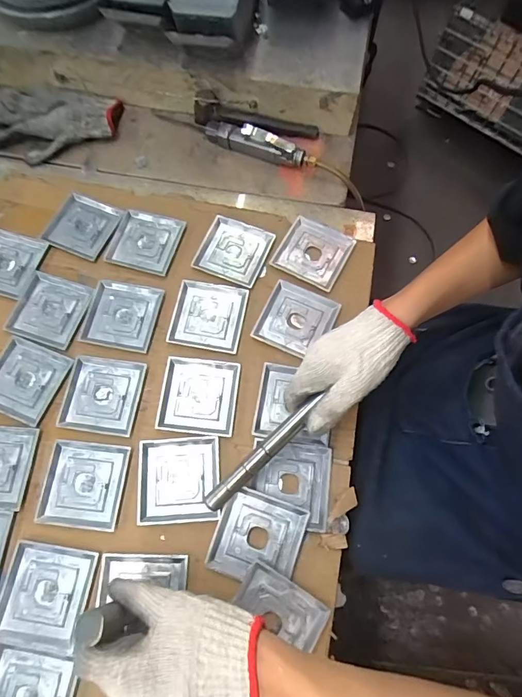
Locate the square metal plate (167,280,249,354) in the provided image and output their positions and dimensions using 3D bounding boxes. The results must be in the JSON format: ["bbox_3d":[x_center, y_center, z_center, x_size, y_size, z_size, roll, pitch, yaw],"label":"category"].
[{"bbox_3d":[-0.068,-0.044,0.522,0.090,0.006,0.090,9,71,5],"label":"square metal plate"}]

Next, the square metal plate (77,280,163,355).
[{"bbox_3d":[-0.183,-0.045,0.525,0.092,0.005,0.090,11,71,6],"label":"square metal plate"}]

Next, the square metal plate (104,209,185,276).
[{"bbox_3d":[-0.162,-0.150,0.559,0.094,0.007,0.088,15,72,7],"label":"square metal plate"}]

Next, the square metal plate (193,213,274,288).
[{"bbox_3d":[-0.037,-0.136,0.553,0.090,0.007,0.091,21,73,9],"label":"square metal plate"}]

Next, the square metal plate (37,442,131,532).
[{"bbox_3d":[-0.201,0.154,0.456,0.091,0.004,0.090,6,71,4],"label":"square metal plate"}]

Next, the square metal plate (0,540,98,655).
[{"bbox_3d":[-0.227,0.258,0.421,0.091,0.004,0.092,7,71,4],"label":"square metal plate"}]

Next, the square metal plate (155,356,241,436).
[{"bbox_3d":[-0.075,0.056,0.486,0.090,0.005,0.090,5,71,3],"label":"square metal plate"}]

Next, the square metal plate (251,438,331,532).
[{"bbox_3d":[0.034,0.151,0.451,0.088,0.007,0.087,7,71,4],"label":"square metal plate"}]

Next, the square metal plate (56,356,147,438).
[{"bbox_3d":[-0.192,0.056,0.489,0.089,0.006,0.091,7,71,4],"label":"square metal plate"}]

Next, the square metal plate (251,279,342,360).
[{"bbox_3d":[0.046,-0.038,0.519,0.089,0.009,0.088,24,73,10],"label":"square metal plate"}]

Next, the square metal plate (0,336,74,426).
[{"bbox_3d":[-0.294,0.037,0.498,0.094,0.004,0.089,20,72,8],"label":"square metal plate"}]

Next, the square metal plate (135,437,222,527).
[{"bbox_3d":[-0.093,0.148,0.453,0.089,0.007,0.089,-4,71,0],"label":"square metal plate"}]

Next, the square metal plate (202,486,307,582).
[{"bbox_3d":[-0.003,0.203,0.429,0.091,0.011,0.086,18,72,8],"label":"square metal plate"}]

